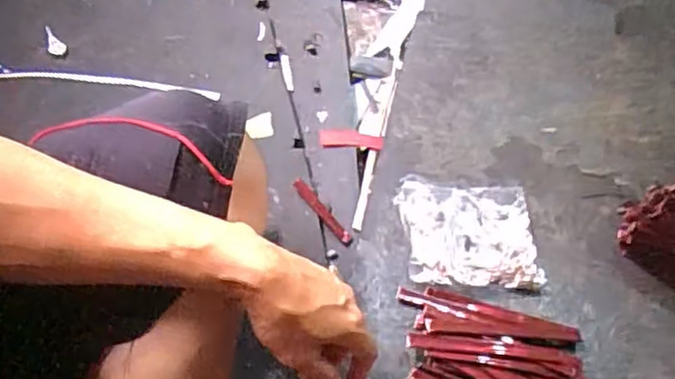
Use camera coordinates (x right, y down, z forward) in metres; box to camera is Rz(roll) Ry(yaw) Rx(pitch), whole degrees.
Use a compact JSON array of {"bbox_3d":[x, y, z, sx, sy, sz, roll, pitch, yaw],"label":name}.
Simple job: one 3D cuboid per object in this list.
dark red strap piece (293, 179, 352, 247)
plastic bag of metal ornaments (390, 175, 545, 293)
[{"bbox_3d":[-0.015,0.023,0.676,0.015,0.004,0.087,-33,76,-31],"label":"dark red strap piece"},{"bbox_3d":[0.133,0.044,0.670,0.138,0.017,0.113,3,58,-3],"label":"plastic bag of metal ornaments"}]

